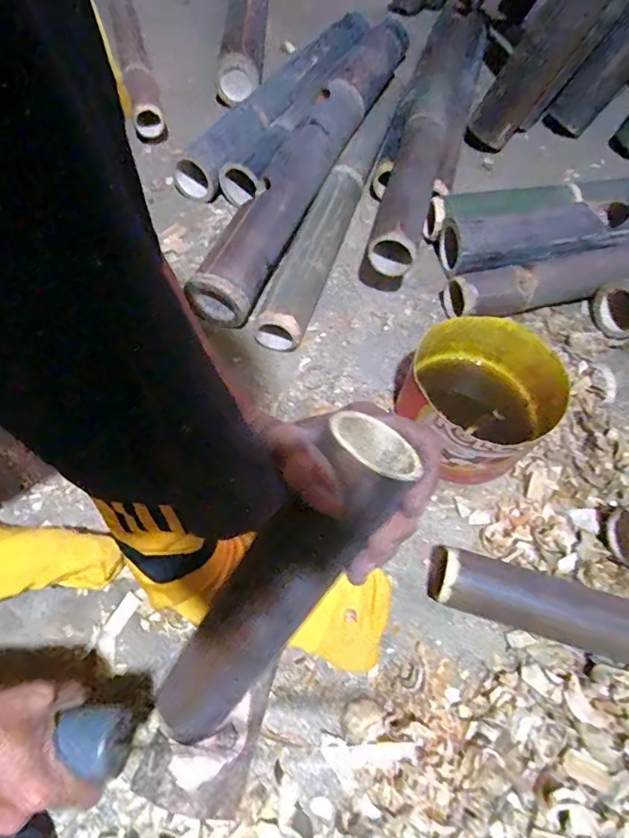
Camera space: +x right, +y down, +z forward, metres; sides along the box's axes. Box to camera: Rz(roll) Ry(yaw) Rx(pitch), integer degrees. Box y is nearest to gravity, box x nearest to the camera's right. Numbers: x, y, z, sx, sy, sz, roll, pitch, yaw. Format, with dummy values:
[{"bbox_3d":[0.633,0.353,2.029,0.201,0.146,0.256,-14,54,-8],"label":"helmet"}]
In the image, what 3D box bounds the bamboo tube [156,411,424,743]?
[{"bbox_3d":[-0.028,0.103,0.285,0.048,0.231,0.048,42,21,23],"label":"bamboo tube"}]

